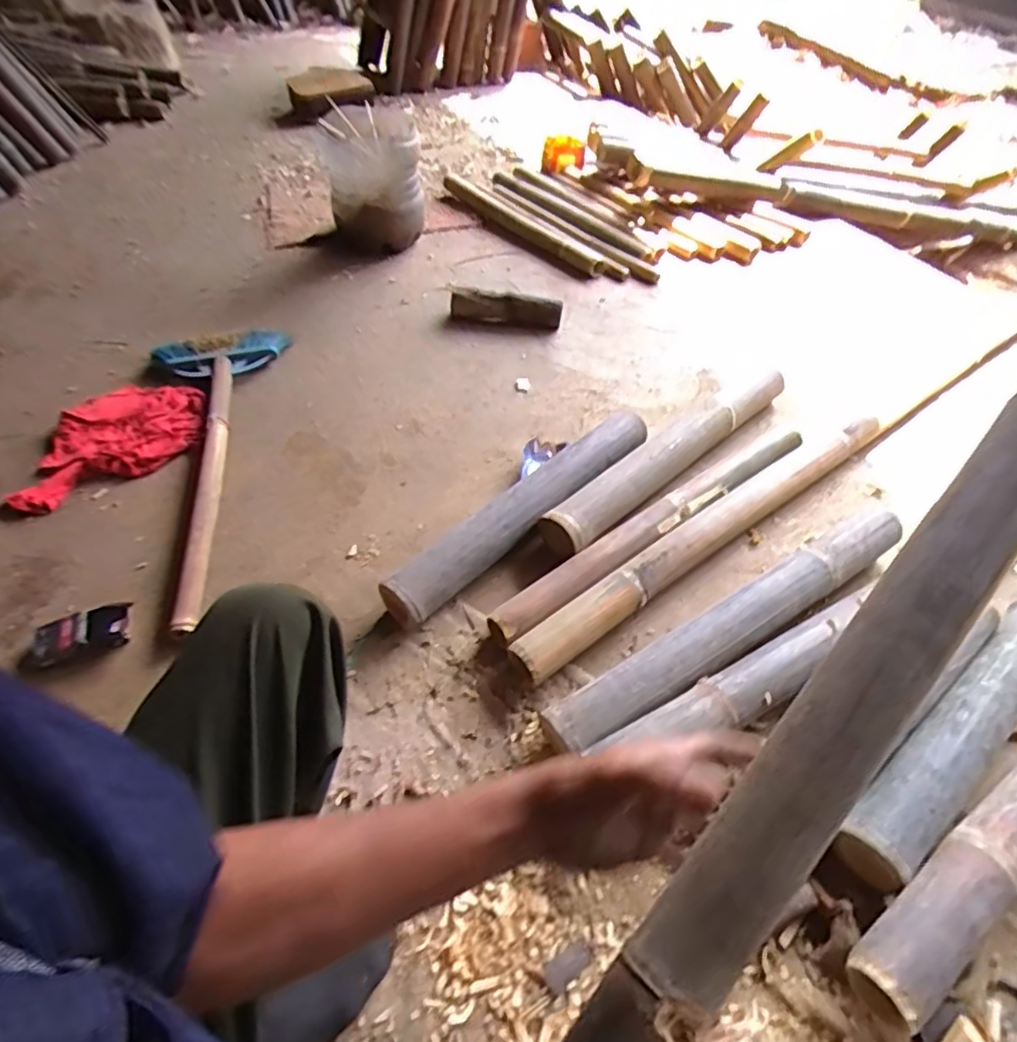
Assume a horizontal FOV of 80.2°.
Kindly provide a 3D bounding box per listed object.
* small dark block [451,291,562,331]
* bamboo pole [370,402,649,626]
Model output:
[{"bbox_3d":[-0.006,-0.484,1.387,0.253,0.055,0.039,6,49,3],"label":"small dark block"},{"bbox_3d":[0.034,-0.017,0.953,0.535,0.074,0.078,-35,58,-28],"label":"bamboo pole"}]

